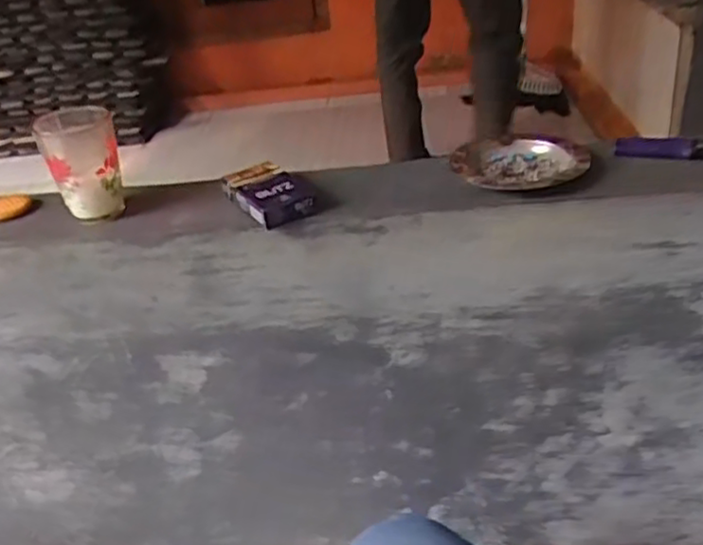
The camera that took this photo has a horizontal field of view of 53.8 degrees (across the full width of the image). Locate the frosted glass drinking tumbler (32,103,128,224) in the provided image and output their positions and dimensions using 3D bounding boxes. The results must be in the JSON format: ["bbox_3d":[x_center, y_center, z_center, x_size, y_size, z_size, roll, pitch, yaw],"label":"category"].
[{"bbox_3d":[-0.248,-0.103,0.649,0.065,0.090,0.075,-18,34,-16],"label":"frosted glass drinking tumbler"}]

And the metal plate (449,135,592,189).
[{"bbox_3d":[0.150,-0.097,0.622,0.109,0.020,0.104,-5,33,4],"label":"metal plate"}]

